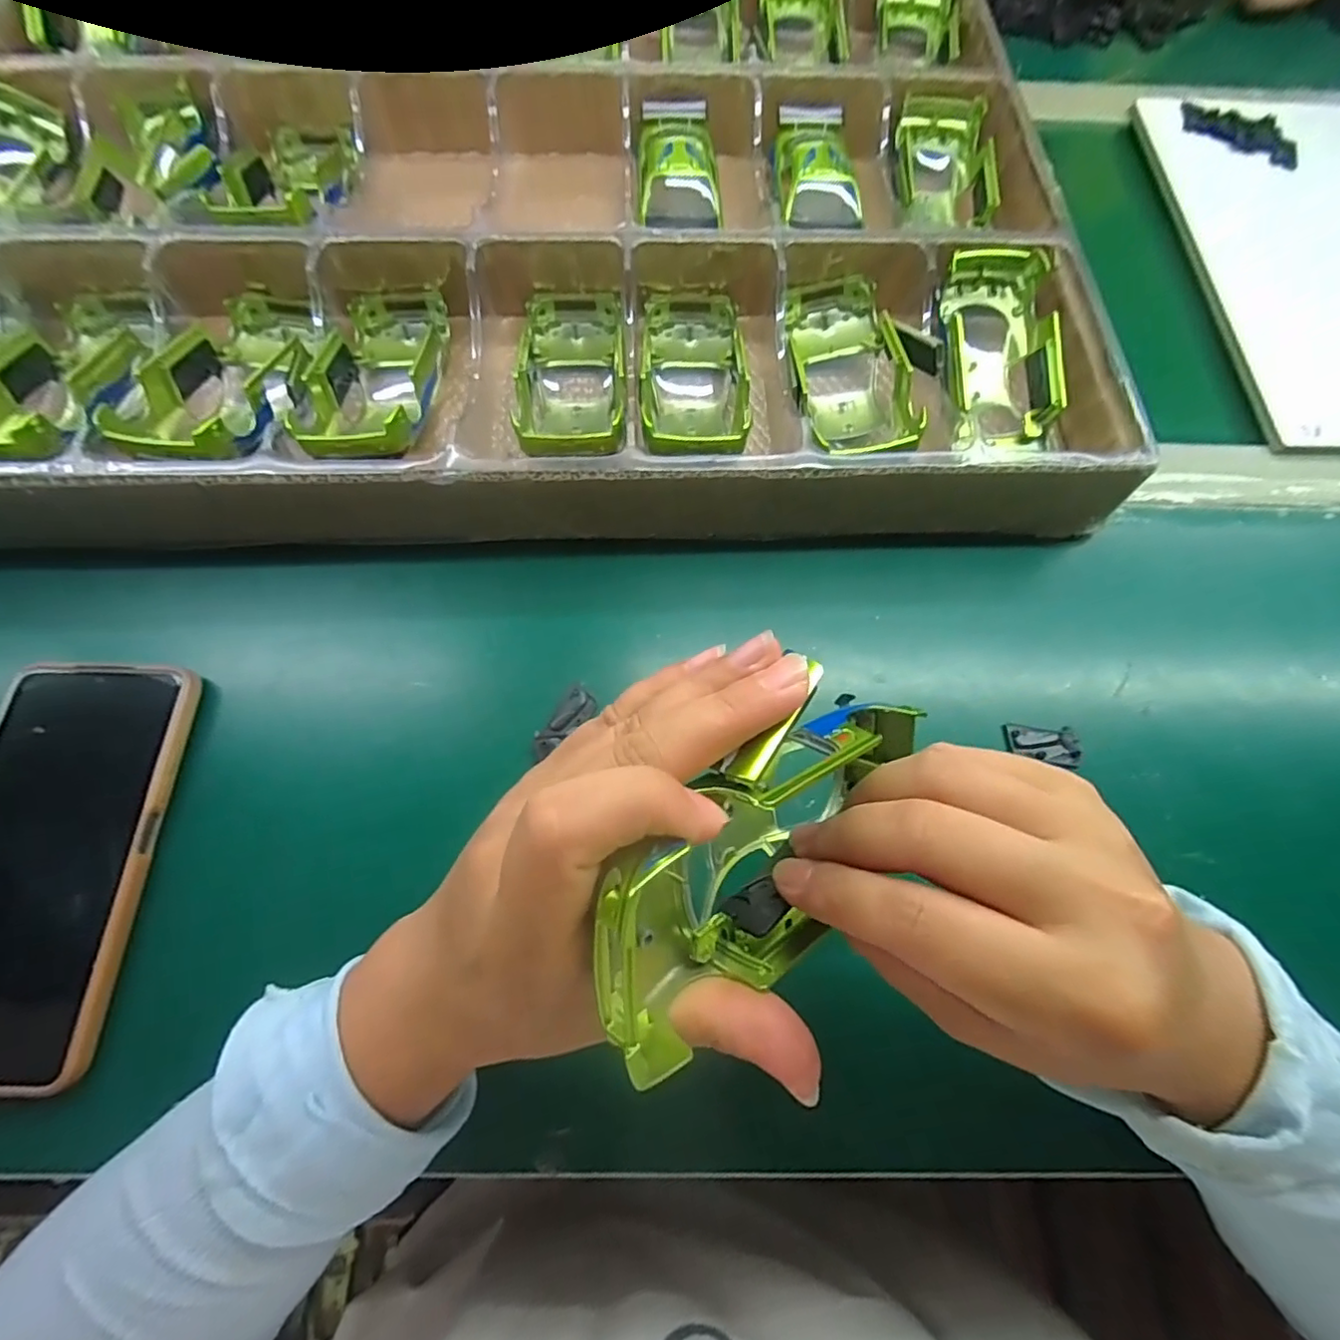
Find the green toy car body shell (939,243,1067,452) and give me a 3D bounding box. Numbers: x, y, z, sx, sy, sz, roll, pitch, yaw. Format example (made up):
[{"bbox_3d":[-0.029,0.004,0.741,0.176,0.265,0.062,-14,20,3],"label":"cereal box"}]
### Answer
[{"bbox_3d":[0.177,-0.177,0.327,0.059,0.047,0.106,-7,91,-4],"label":"green toy car body shell"}]

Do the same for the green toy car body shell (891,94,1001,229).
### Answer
[{"bbox_3d":[0.170,-0.319,0.383,0.060,0.036,0.101,5,70,0],"label":"green toy car body shell"}]

